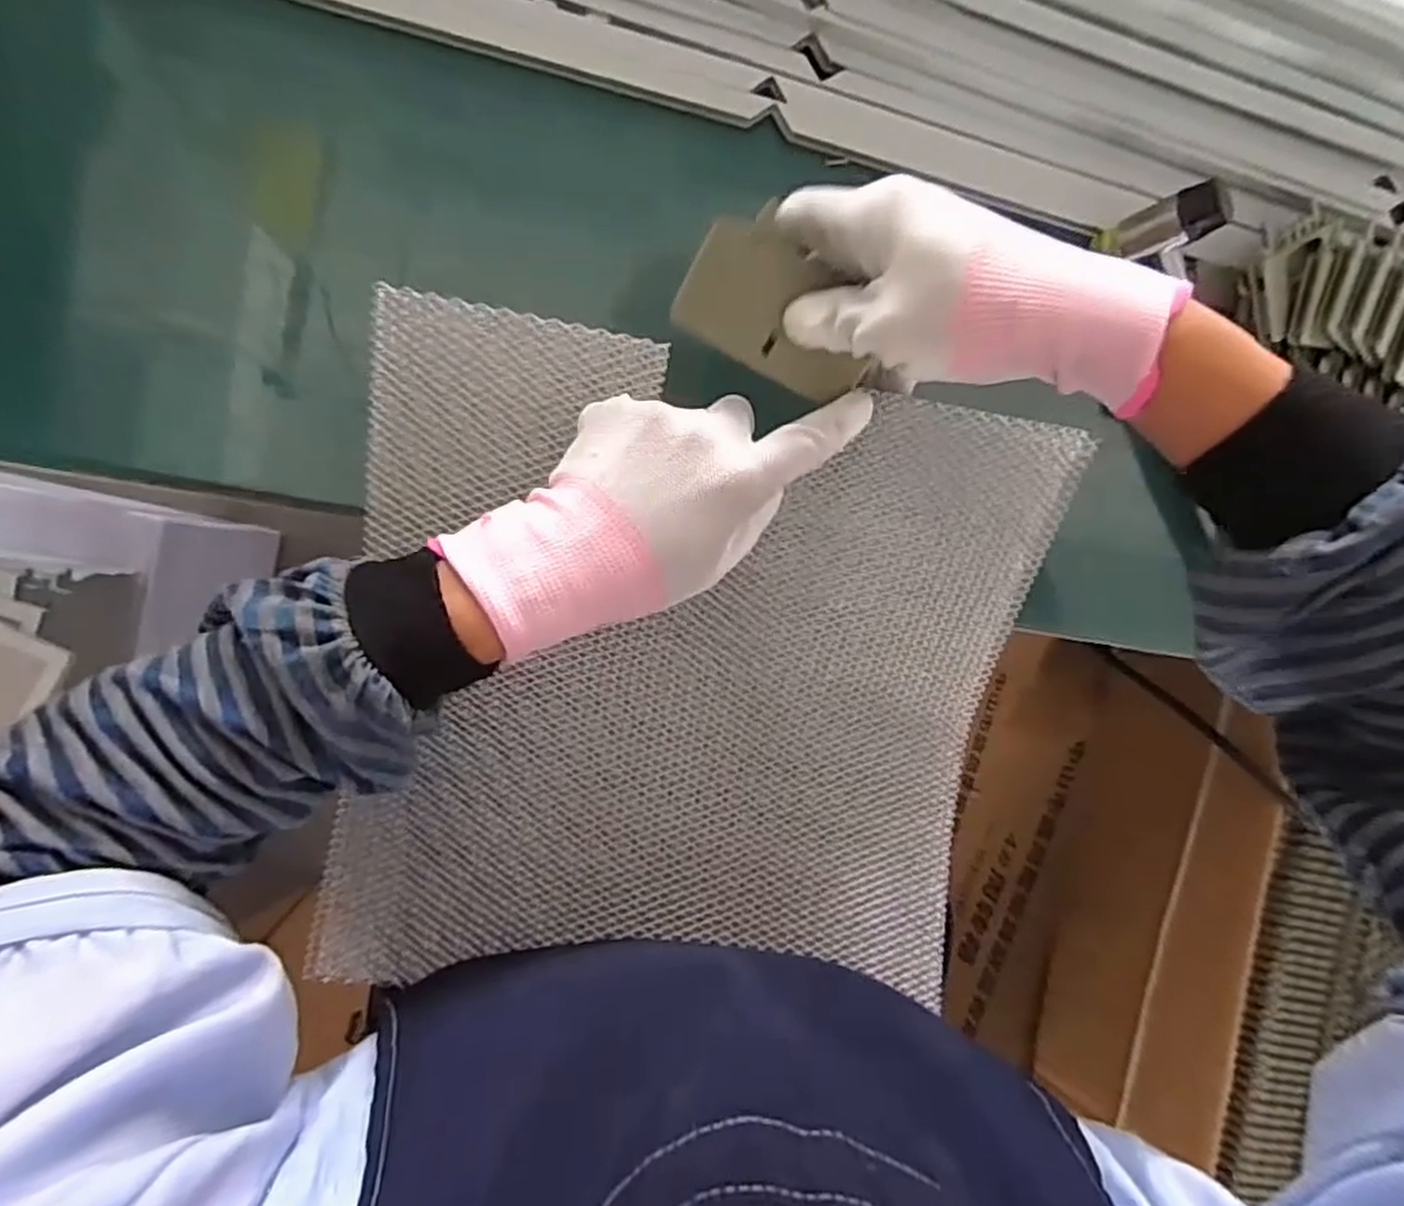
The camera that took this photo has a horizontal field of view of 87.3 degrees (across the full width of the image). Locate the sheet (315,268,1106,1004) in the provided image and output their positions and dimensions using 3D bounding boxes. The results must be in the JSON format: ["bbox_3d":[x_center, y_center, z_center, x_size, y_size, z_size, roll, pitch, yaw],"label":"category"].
[{"bbox_3d":[-0.005,0.044,0.359,0.318,0.066,0.304,8,92,-9],"label":"sheet"}]

